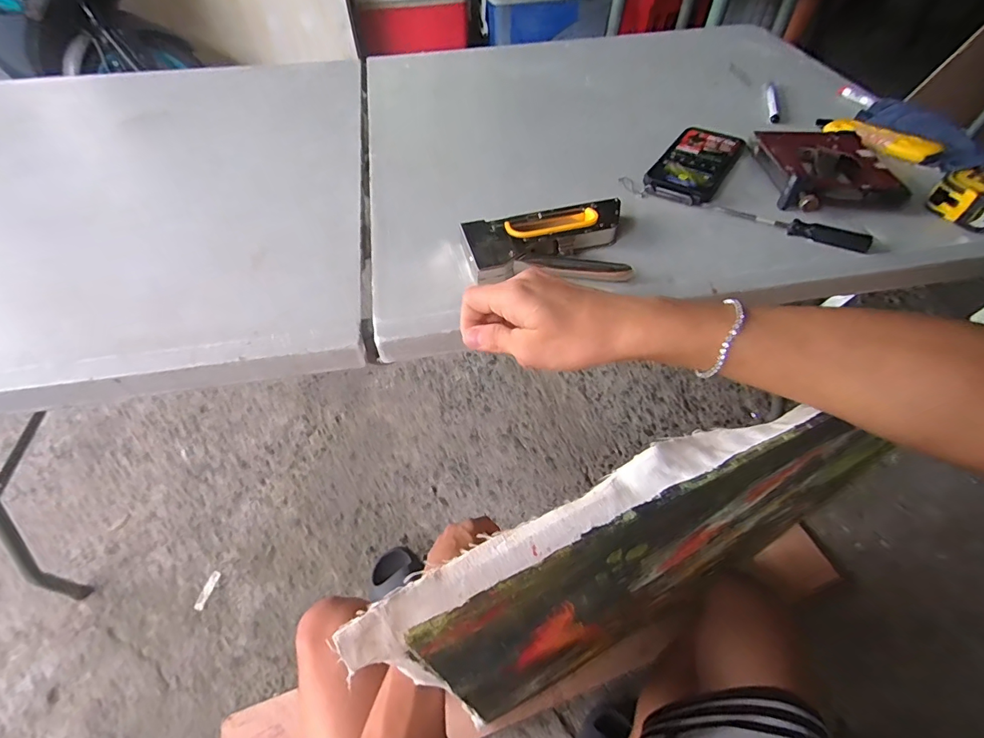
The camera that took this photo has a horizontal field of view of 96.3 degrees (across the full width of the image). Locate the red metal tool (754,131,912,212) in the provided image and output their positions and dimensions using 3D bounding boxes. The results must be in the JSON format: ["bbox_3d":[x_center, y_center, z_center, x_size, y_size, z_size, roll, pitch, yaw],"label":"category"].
[{"bbox_3d":[0.389,-0.235,0.515,0.125,0.034,0.162,6,53,3],"label":"red metal tool"}]

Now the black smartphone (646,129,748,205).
[{"bbox_3d":[0.249,-0.255,0.542,0.078,0.015,0.176,29,57,19],"label":"black smartphone"}]

